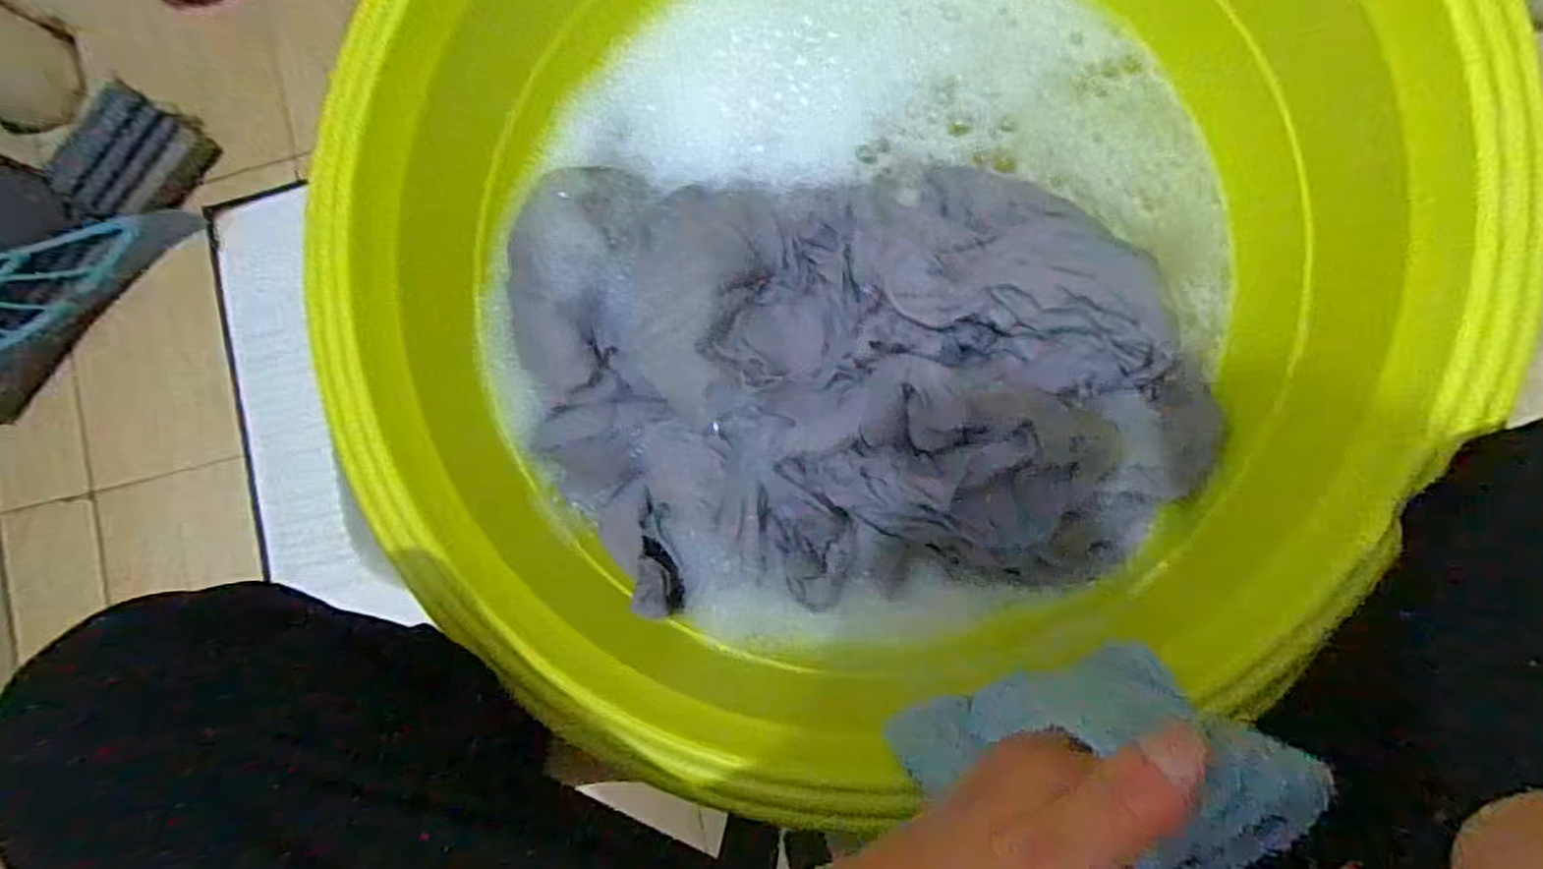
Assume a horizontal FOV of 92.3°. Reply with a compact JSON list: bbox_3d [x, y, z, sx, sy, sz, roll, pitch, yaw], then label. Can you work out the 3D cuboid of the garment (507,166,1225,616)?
[{"bbox_3d":[0.056,-0.047,0.560,0.498,0.073,0.322,-1,87,9],"label":"garment"}]

